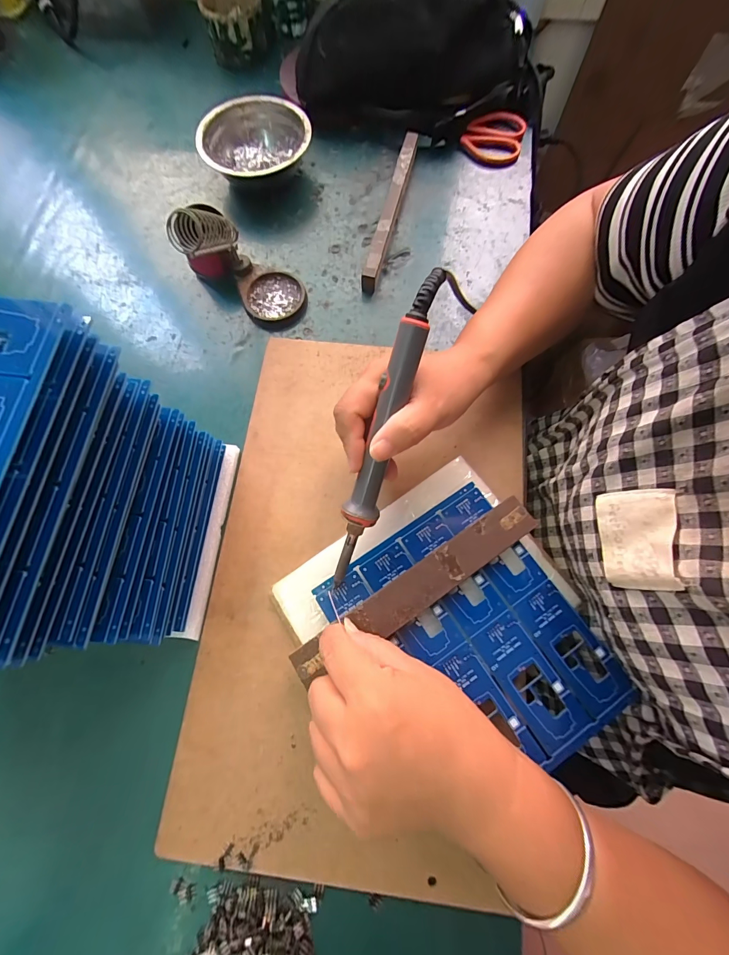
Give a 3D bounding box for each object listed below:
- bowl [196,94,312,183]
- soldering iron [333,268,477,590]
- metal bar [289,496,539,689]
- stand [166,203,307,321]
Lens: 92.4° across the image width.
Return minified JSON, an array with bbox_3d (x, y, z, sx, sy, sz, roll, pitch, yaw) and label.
[{"bbox_3d":[-0.124,-0.383,0.414,0.118,0.051,0.115,0,74,0],"label":"bowl"},{"bbox_3d":[0.016,-0.017,0.234,0.032,0.025,0.221,18,109,5],"label":"soldering iron"},{"bbox_3d":[0.040,0.083,0.263,0.206,0.004,0.030,-34,76,-8],"label":"metal bar"},{"bbox_3d":[-0.117,-0.216,0.342,0.100,0.100,0.067,-4,74,-2],"label":"stand"}]

